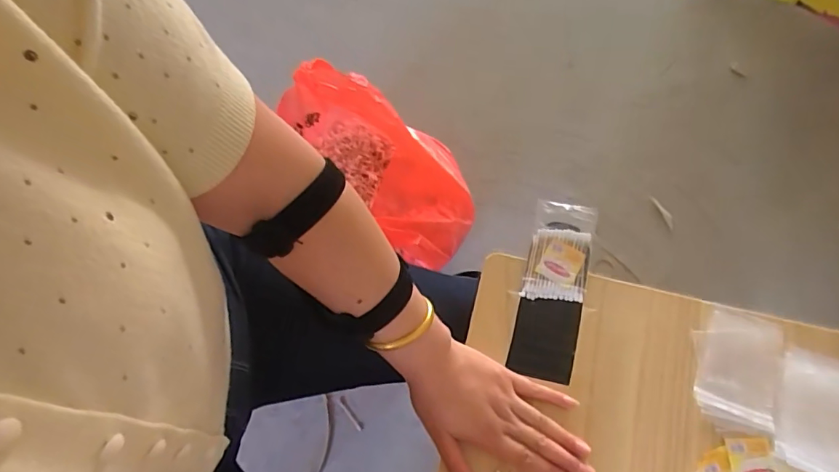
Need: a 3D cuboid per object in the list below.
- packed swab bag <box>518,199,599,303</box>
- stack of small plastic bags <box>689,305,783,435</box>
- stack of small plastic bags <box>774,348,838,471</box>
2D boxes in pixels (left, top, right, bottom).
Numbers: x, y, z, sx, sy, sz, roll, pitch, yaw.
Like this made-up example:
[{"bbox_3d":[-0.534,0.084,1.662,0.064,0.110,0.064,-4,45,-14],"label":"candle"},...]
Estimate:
[{"bbox_3d":[0.148,0.016,0.523,0.064,0.018,0.108,13,68,8],"label":"packed swab bag"},{"bbox_3d":[0.301,0.125,0.469,0.076,0.008,0.115,16,69,9],"label":"stack of small plastic bags"},{"bbox_3d":[0.366,0.166,0.450,0.078,0.006,0.107,24,70,12],"label":"stack of small plastic bags"}]

